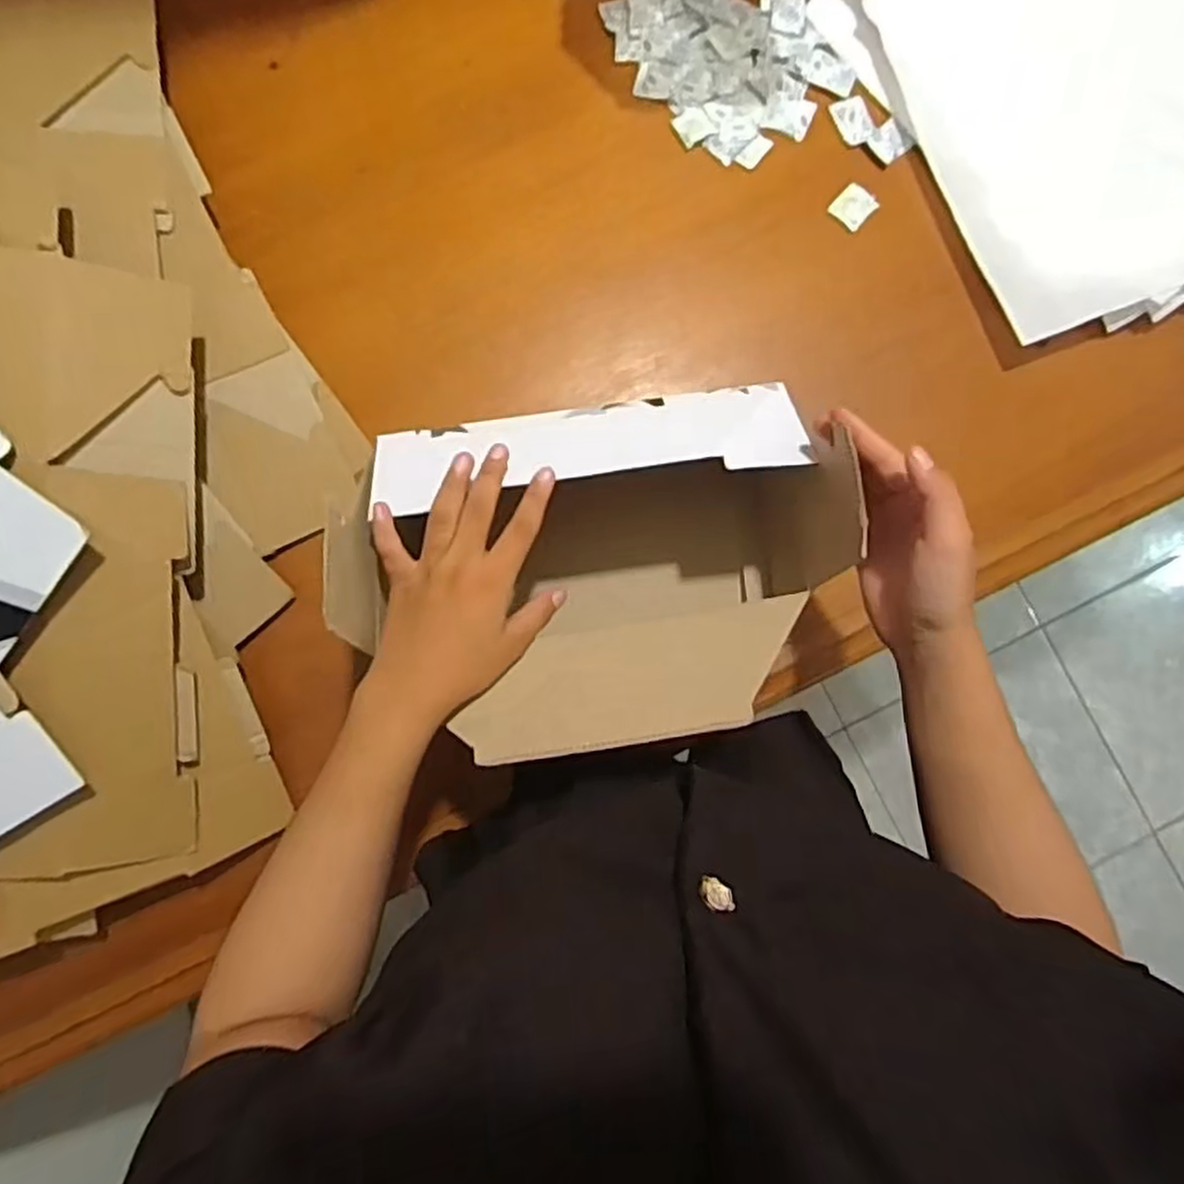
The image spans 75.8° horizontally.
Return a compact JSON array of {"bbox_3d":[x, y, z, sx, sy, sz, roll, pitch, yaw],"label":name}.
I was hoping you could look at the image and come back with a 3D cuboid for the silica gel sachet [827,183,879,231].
[{"bbox_3d":[0.220,-0.324,0.637,0.031,0.004,0.034,42,85,4],"label":"silica gel sachet"}]

